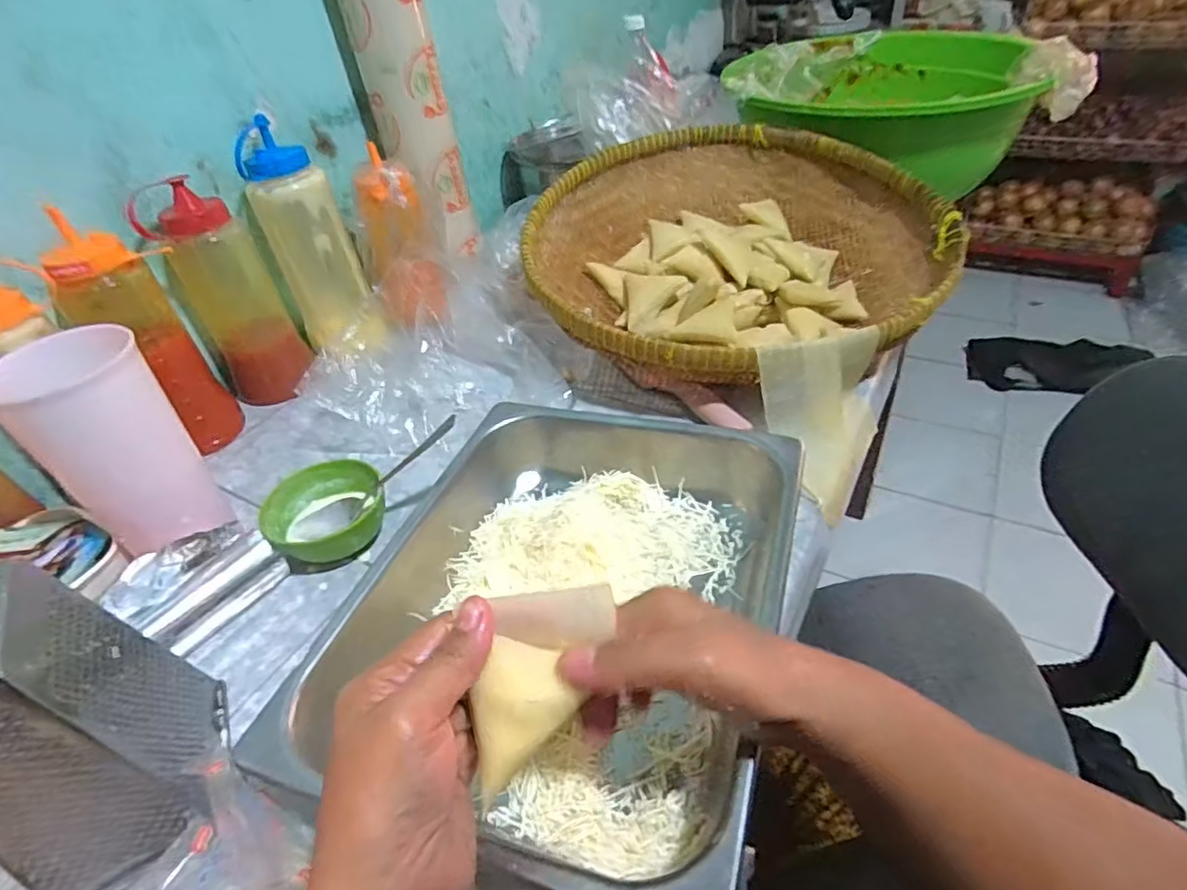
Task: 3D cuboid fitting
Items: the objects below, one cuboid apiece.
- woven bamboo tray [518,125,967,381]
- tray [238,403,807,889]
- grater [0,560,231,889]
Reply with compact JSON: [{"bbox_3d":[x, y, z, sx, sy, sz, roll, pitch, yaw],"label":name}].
[{"bbox_3d":[0.139,-0.209,0.672,0.415,0.120,0.431,-34,48,-28],"label":"woven bamboo tray"},{"bbox_3d":[-0.023,0.095,0.418,0.280,0.068,0.325,10,44,19],"label":"tray"},{"bbox_3d":[-0.272,0.142,0.321,0.087,0.163,0.098,-27,45,-22],"label":"grater"}]

